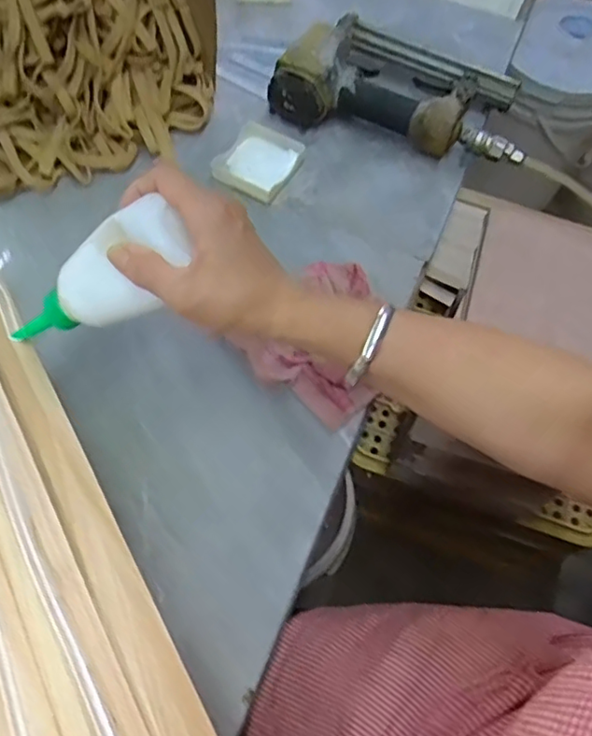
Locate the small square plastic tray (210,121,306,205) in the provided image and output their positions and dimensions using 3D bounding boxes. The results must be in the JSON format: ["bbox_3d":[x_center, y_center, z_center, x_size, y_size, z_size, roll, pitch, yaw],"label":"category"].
[{"bbox_3d":[-0.039,-0.217,0.602,0.080,0.014,0.088,25,66,9],"label":"small square plastic tray"}]

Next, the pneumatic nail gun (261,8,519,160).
[{"bbox_3d":[0.115,-0.309,0.624,0.263,0.058,0.147,15,64,4],"label":"pneumatic nail gun"}]

